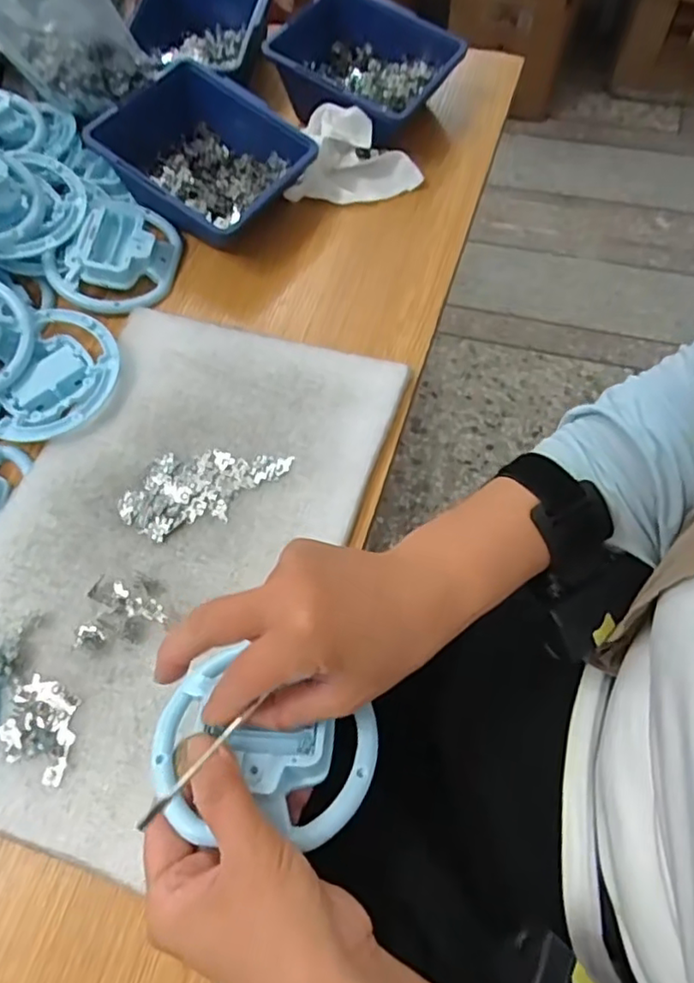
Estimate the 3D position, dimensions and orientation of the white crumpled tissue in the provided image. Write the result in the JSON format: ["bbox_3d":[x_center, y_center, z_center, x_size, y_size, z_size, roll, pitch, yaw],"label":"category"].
[{"bbox_3d":[0.007,-0.277,0.512,0.103,0.046,0.055,6,64,5],"label":"white crumpled tissue"}]

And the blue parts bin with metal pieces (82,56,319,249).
[{"bbox_3d":[-0.113,-0.264,0.490,0.140,0.060,0.125,37,70,18],"label":"blue parts bin with metal pieces"}]

